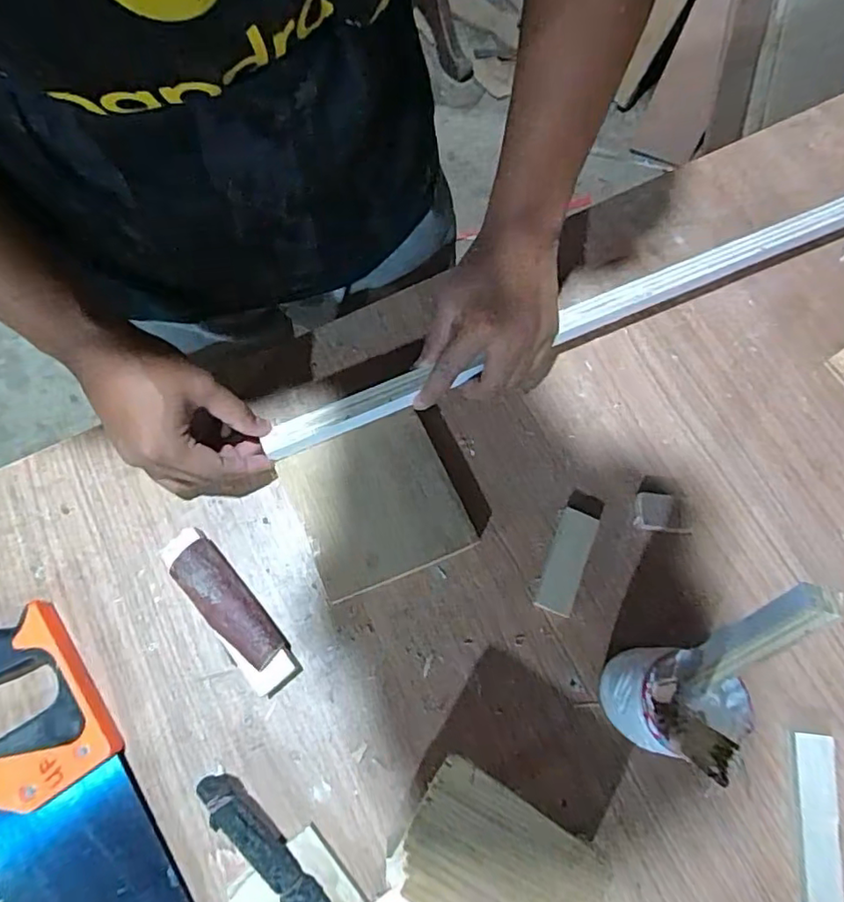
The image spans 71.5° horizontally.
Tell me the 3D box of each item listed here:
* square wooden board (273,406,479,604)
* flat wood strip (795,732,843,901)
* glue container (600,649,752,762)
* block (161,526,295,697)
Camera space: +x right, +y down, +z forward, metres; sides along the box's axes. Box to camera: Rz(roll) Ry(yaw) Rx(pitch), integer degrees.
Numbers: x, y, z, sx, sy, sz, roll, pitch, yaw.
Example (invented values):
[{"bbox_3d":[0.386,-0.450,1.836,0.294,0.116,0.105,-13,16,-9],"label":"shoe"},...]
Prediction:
[{"bbox_3d":[-0.037,0.041,0.456,0.117,0.020,0.117,-22,74,-8],"label":"square wooden board"},{"bbox_3d":[0.269,0.252,0.398,0.025,0.014,0.110,7,72,1],"label":"flat wood strip"},{"bbox_3d":[0.154,0.154,0.373,0.060,0.117,0.057,0,73,0],"label":"glue container"},{"bbox_3d":[-0.140,0.113,0.425,0.037,0.029,0.126,-37,76,-12],"label":"block"}]

